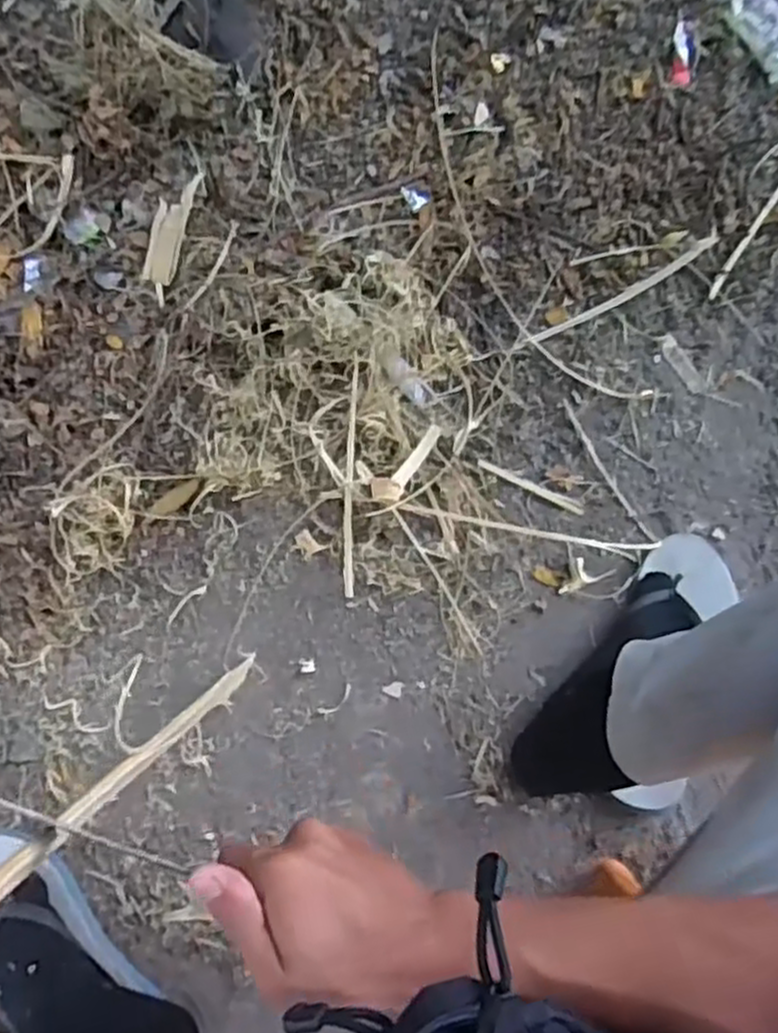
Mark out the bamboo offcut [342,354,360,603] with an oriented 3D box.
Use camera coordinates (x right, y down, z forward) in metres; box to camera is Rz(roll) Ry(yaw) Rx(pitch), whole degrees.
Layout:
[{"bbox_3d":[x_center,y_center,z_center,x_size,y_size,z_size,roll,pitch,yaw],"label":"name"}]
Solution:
[{"bbox_3d":[-0.037,-0.036,0.730,0.013,0.011,0.226,2,95,-1],"label":"bamboo offcut"}]

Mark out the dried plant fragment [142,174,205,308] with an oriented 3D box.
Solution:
[{"bbox_3d":[-0.211,-0.267,0.718,0.034,0.006,0.127,17,89,2],"label":"dried plant fragment"}]

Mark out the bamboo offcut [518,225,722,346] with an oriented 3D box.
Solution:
[{"bbox_3d":[0.247,-0.238,0.808,0.257,0.019,0.015,-31,79,-9],"label":"bamboo offcut"}]

